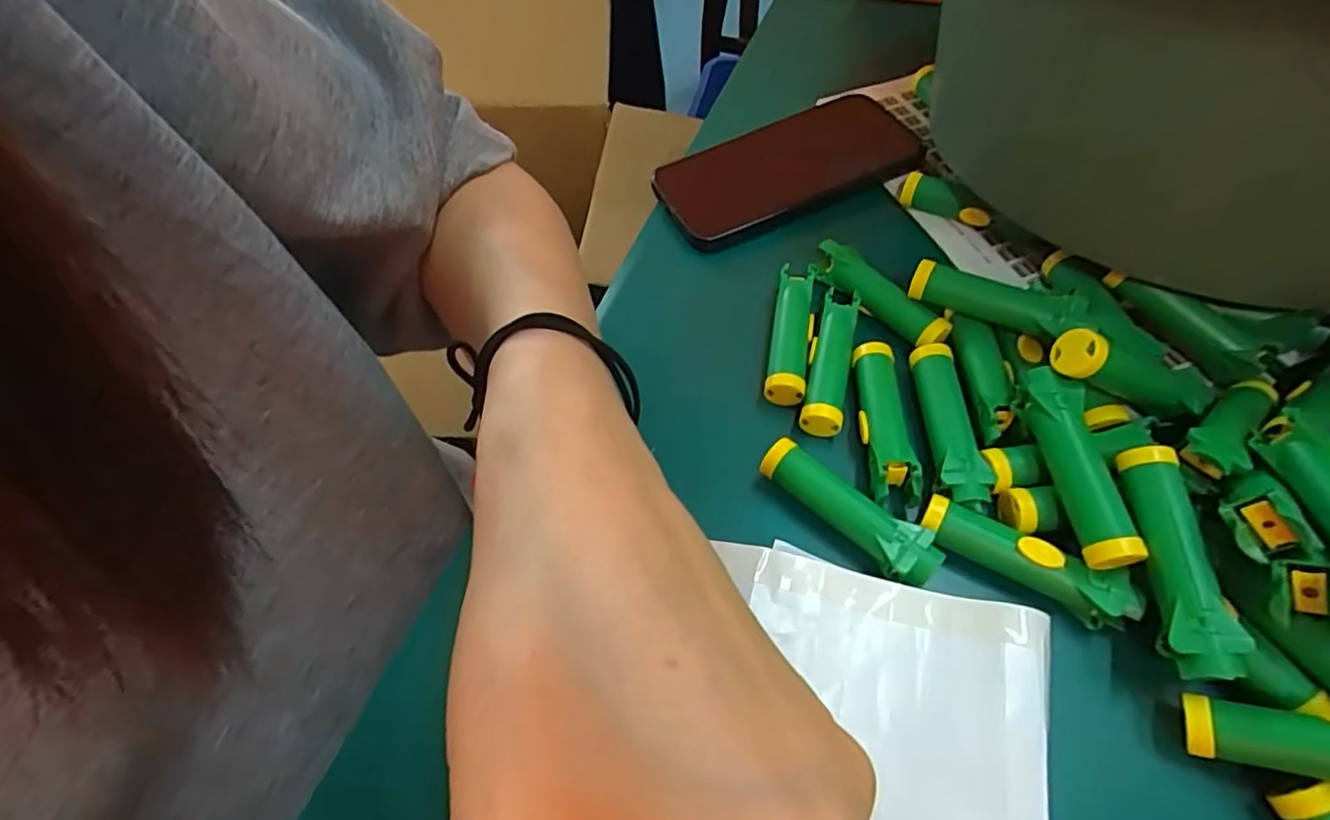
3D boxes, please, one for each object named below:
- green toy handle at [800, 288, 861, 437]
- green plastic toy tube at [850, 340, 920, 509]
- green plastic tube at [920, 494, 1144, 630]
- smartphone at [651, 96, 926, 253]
[{"bbox_3d":[0.082,-0.026,0.309,0.020,0.017,0.077,10,58,11],"label":"green toy handle"},{"bbox_3d":[0.100,0.005,0.285,0.021,0.015,0.080,1,57,5],"label":"green plastic toy tube"},{"bbox_3d":[0.142,0.059,0.247,0.078,0.013,0.018,24,62,19],"label":"green plastic tube"},{"bbox_3d":[0.078,-0.154,0.397,0.162,0.016,0.077,-24,58,-11],"label":"smartphone"}]

